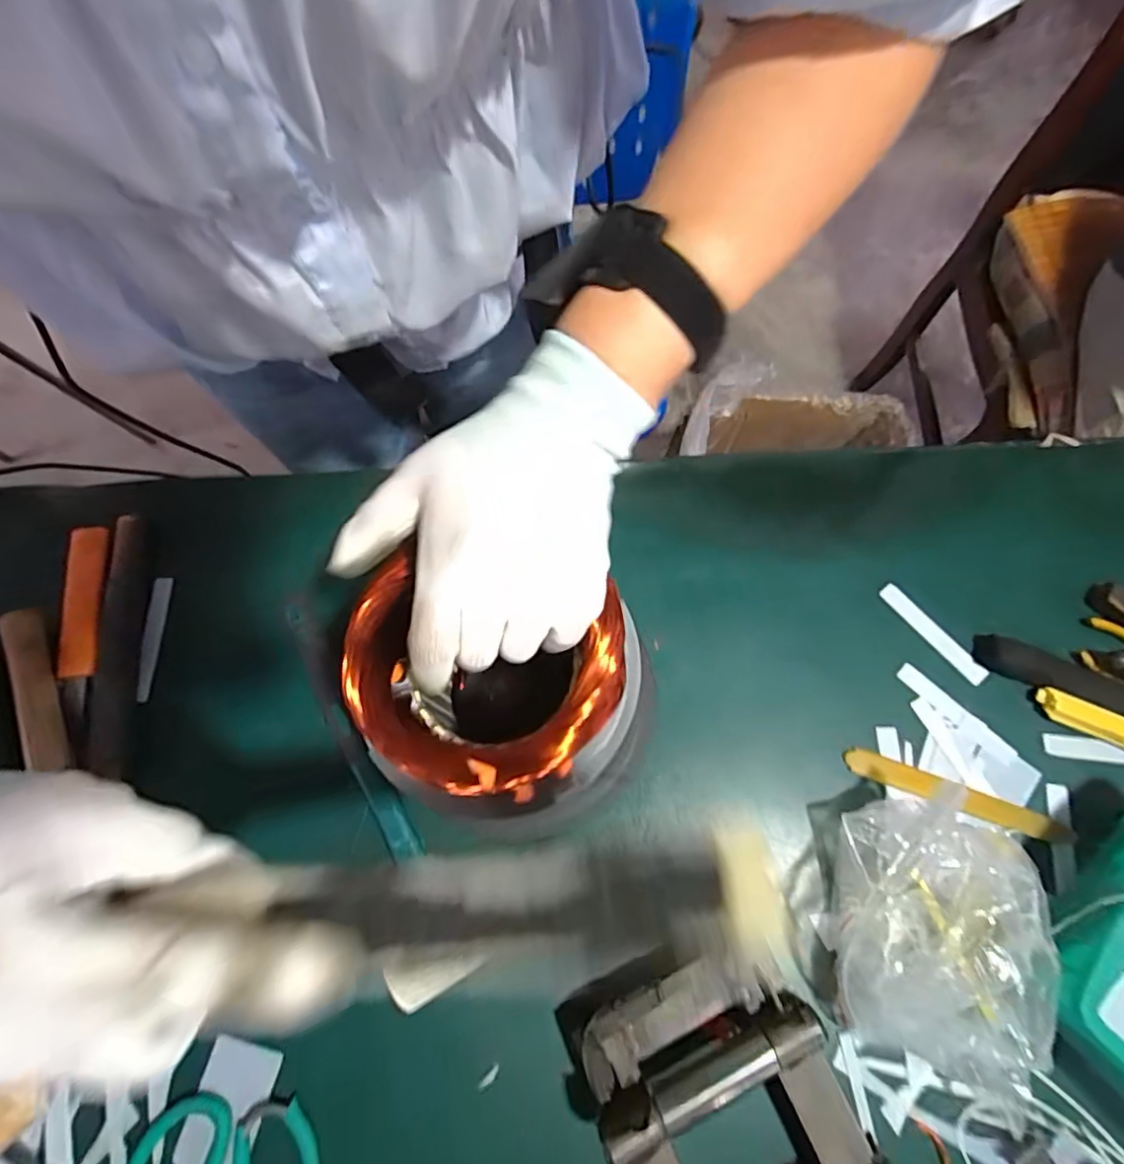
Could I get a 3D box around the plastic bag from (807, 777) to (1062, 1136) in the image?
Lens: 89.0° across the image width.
[{"bbox_3d":[0.232,0.218,0.352,0.117,0.089,0.162,1,69,0],"label":"plastic bag"}]

